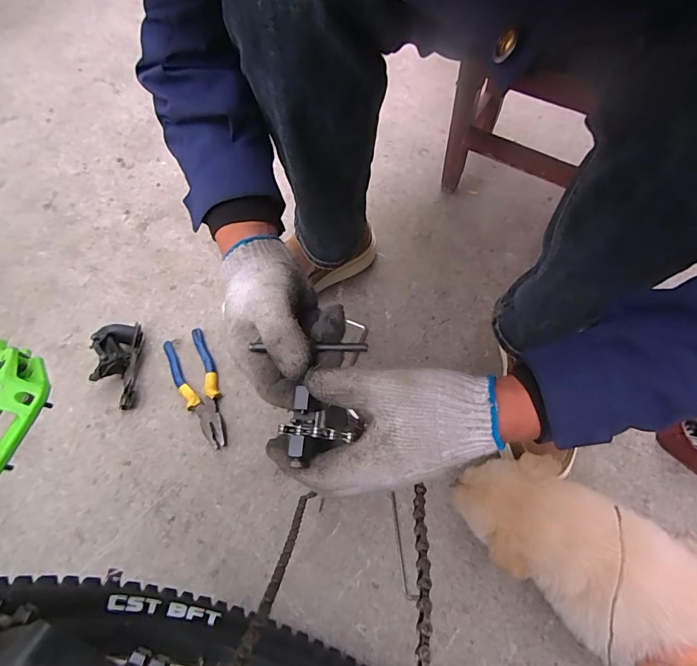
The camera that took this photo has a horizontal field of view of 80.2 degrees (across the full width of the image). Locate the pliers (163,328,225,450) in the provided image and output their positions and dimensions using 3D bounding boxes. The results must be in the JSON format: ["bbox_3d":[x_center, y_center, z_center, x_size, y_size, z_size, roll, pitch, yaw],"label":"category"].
[{"bbox_3d":[-0.230,0.085,0.640,0.063,0.021,0.195,-25,68,-7],"label":"pliers"}]

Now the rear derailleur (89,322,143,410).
[{"bbox_3d":[-0.358,0.047,0.642,0.063,0.063,0.126,-10,67,-1],"label":"rear derailleur"}]

